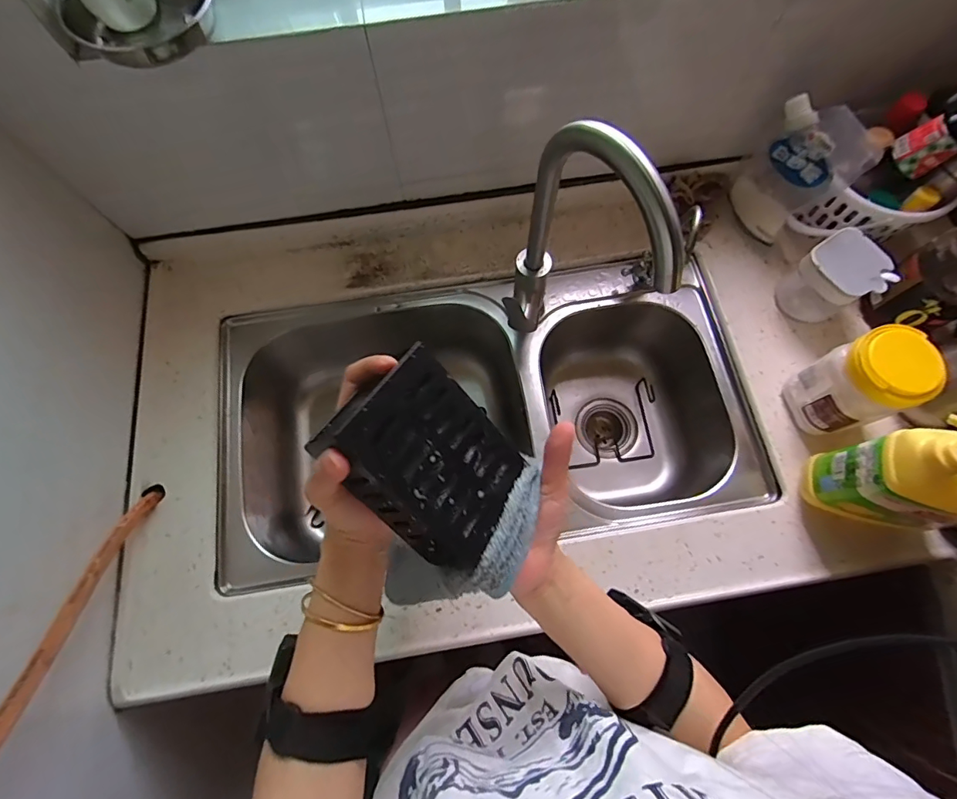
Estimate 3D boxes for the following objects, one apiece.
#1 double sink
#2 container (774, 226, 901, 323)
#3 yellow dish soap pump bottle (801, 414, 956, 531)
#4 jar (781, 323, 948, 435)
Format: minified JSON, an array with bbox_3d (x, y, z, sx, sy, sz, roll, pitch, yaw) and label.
[{"bbox_3d":[0.015,0.037,0.750,0.747,0.215,0.411,-5,72,-1],"label":"double sink"},{"bbox_3d":[0.476,-0.158,0.631,0.079,0.104,0.093,-37,76,-10],"label":"container"},{"bbox_3d":[0.459,0.081,0.468,0.139,0.221,0.076,8,73,3],"label":"yellow dish soap pump bottle"},{"bbox_3d":[0.455,-0.017,0.564,0.075,0.159,0.090,-20,73,-6],"label":"jar"}]

